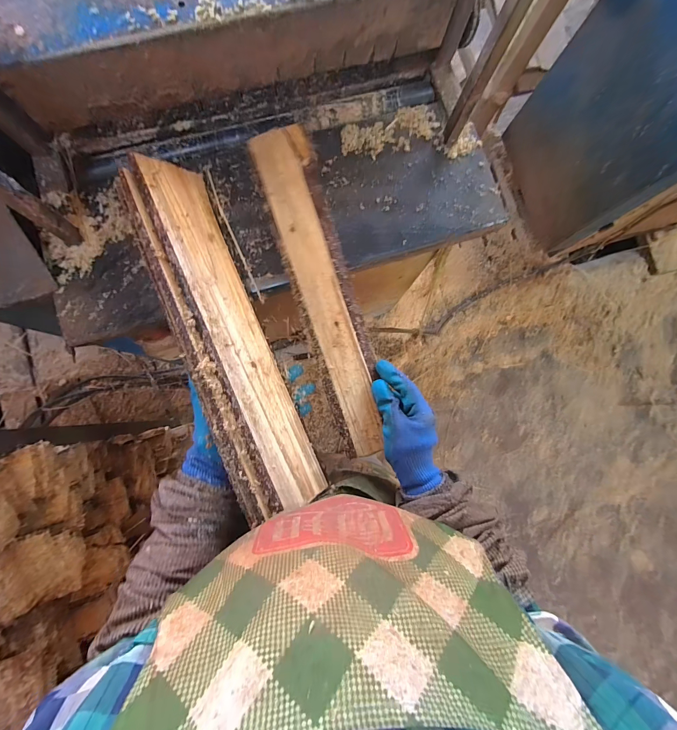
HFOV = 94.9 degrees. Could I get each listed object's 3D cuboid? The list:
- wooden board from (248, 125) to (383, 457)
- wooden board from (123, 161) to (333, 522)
[{"bbox_3d":[-0.023,-0.111,0.439,0.078,0.016,0.469,-15,85,-8],"label":"wooden board"},{"bbox_3d":[-0.149,-0.044,0.405,0.107,0.040,0.470,-16,81,-46],"label":"wooden board"}]

